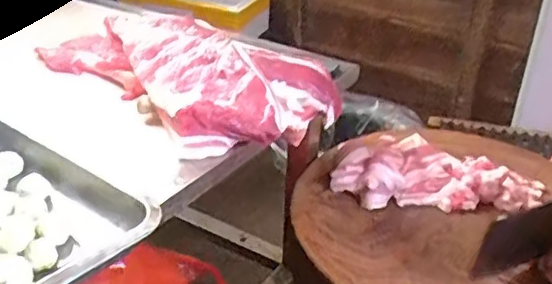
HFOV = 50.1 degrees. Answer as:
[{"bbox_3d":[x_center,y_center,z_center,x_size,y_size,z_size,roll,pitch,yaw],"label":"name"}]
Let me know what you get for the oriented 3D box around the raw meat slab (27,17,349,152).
[{"bbox_3d":[-0.105,-0.107,0.767,0.368,0.071,0.236,27,37,37],"label":"raw meat slab"}]

